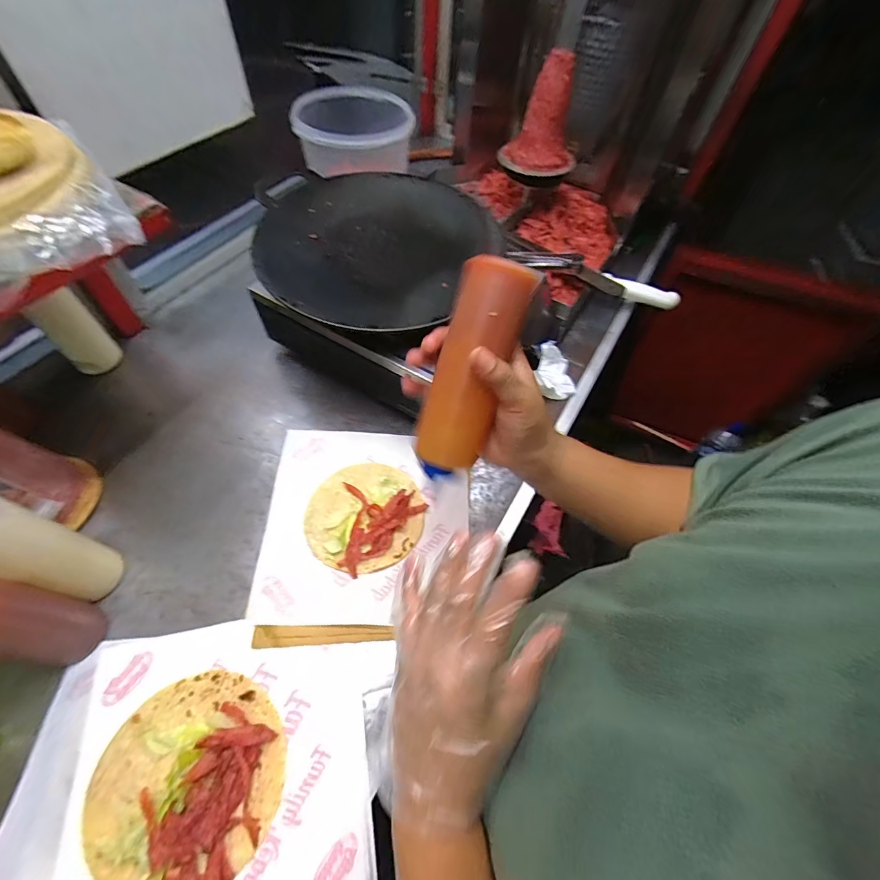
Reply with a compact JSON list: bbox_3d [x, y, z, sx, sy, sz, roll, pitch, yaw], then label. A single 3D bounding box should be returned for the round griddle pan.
[{"bbox_3d":[-0.087,-0.270,0.568,0.287,0.041,0.319,25,57,12],"label":"round griddle pan"}]

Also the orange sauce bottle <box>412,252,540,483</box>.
[{"bbox_3d":[0.026,-0.053,0.344,0.051,0.179,0.049,21,17,11],"label":"orange sauce bottle"}]

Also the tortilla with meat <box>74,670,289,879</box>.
[{"bbox_3d":[-0.228,0.306,0.373,0.166,0.015,0.158,1,57,-2],"label":"tortilla with meat"}]

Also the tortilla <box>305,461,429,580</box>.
[{"bbox_3d":[-0.094,0.090,0.513,0.142,0.017,0.134,1,57,-2],"label":"tortilla"}]

